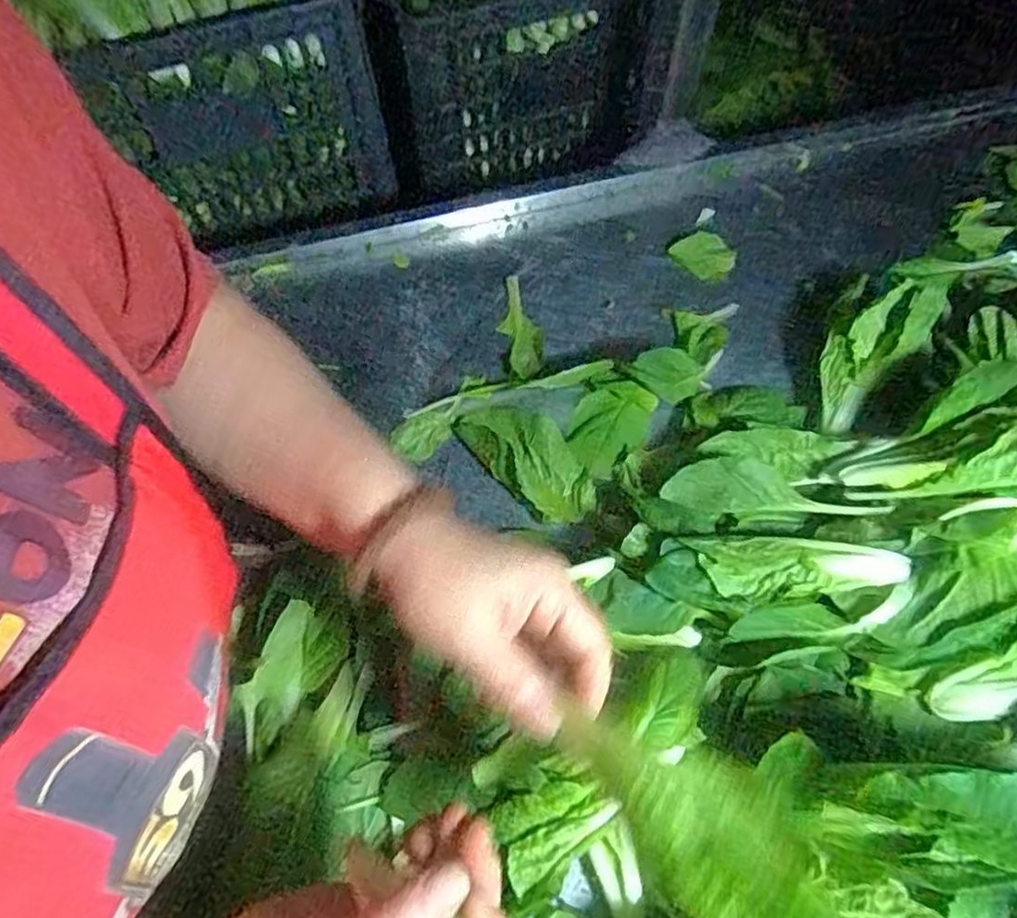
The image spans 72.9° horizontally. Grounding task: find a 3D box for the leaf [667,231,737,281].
[{"bbox_3d":[0.187,-0.194,0.655,0.044,0.011,0.053,-36,63,-13],"label":"leaf"}]

